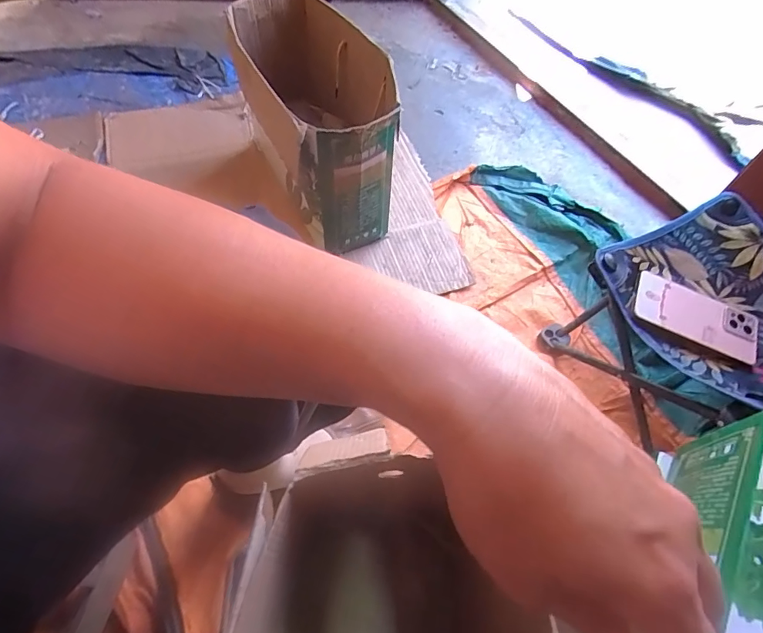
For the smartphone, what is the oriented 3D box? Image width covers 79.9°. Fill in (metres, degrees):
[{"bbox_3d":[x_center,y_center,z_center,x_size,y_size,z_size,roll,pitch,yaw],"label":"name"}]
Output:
[{"bbox_3d":[0.412,-0.002,0.595,0.163,0.016,0.082,21,59,10],"label":"smartphone"}]

